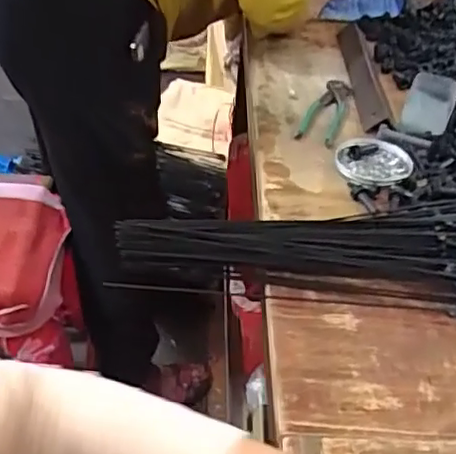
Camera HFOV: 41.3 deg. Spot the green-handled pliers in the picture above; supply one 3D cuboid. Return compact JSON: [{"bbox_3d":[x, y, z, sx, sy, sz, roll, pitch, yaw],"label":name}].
[{"bbox_3d":[0.133,-0.159,0.818,0.051,0.014,0.148,16,42,12],"label":"green-handled pliers"}]

